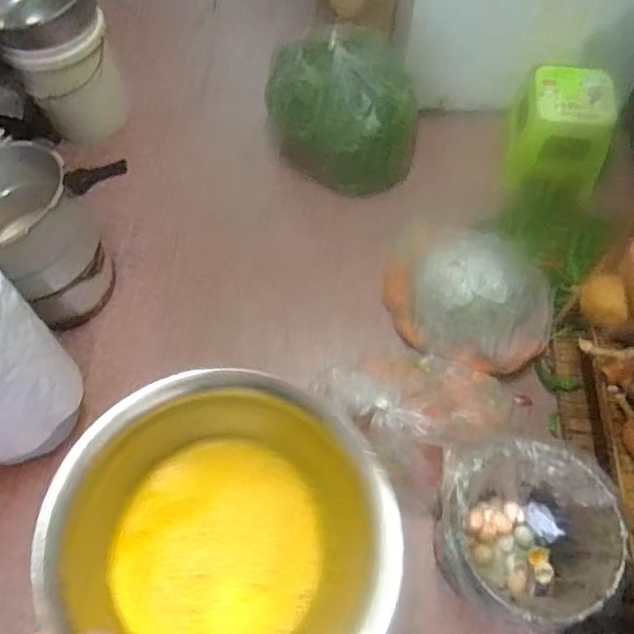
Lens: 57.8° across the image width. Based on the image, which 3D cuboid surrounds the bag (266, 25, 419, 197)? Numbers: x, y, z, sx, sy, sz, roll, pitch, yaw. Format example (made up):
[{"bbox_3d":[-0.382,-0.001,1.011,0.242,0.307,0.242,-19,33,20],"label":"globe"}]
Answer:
[{"bbox_3d":[0.074,-0.586,1.674,0.431,0.341,0.319,4,62,3],"label":"bag"}]

